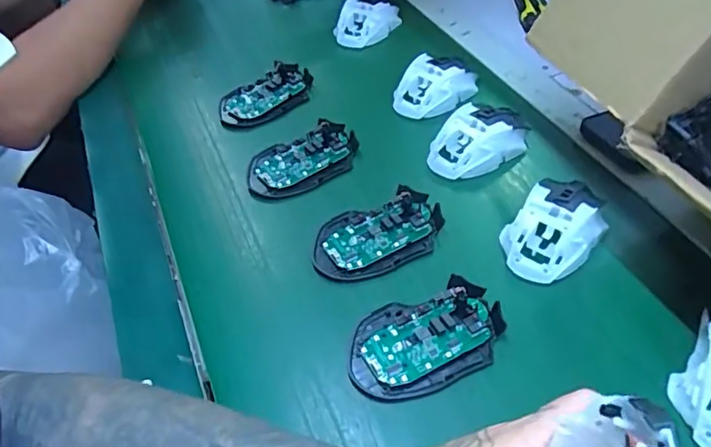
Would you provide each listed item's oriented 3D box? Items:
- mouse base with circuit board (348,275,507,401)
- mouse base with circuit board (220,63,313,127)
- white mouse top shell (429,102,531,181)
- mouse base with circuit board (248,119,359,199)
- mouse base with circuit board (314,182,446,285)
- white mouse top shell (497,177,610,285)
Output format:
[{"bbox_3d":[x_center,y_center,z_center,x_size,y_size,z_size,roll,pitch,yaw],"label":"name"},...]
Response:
[{"bbox_3d":[0.051,0.082,0.404,0.114,0.017,0.071,-16,47,-10],"label":"mouse base with circuit board"},{"bbox_3d":[-0.101,-0.146,0.629,0.113,0.018,0.064,-32,52,-23],"label":"mouse base with circuit board"},{"bbox_3d":[0.118,-0.083,0.548,0.107,0.036,0.067,-29,51,-22],"label":"white mouse top shell"},{"bbox_3d":[-0.050,-0.063,0.547,0.115,0.020,0.066,-22,49,-16],"label":"mouse base with circuit board"},{"bbox_3d":[0.019,0.008,0.475,0.113,0.016,0.068,-17,47,-11],"label":"mouse base with circuit board"},{"bbox_3d":[0.166,0.002,0.463,0.067,0.034,0.103,34,57,31],"label":"white mouse top shell"}]

